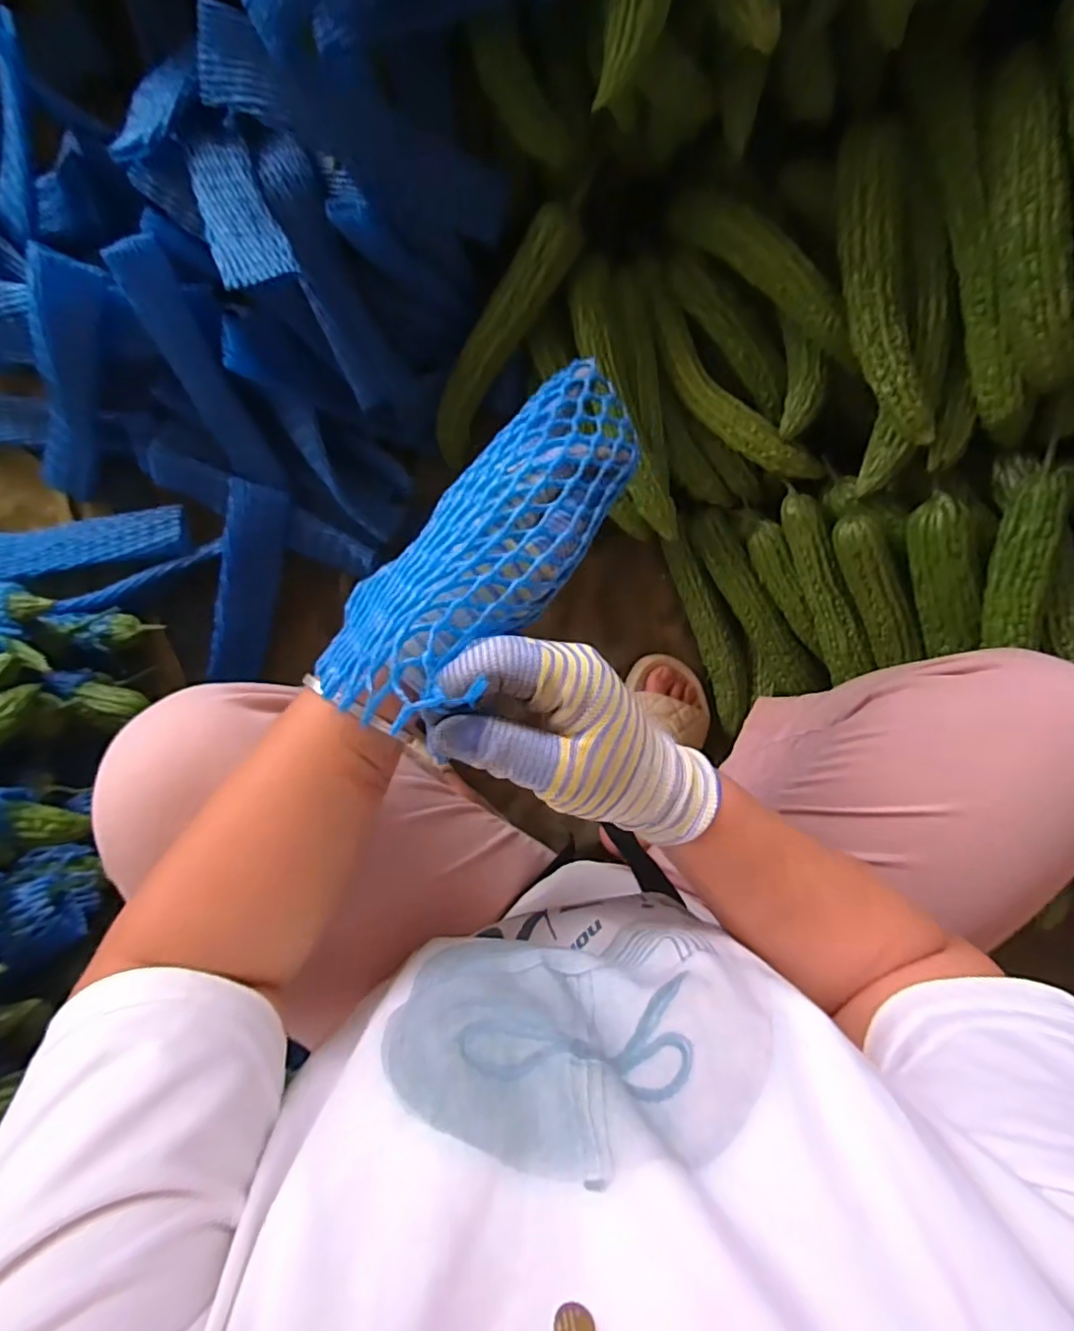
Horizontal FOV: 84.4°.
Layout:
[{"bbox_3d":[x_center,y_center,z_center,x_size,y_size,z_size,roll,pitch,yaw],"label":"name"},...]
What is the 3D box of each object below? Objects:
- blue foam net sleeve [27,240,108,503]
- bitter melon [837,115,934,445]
[{"bbox_3d":[-0.447,-0.262,0.566,0.051,0.029,0.240,30,129,-8],"label":"blue foam net sleeve"},{"bbox_3d":[0.274,-0.295,0.469,0.040,0.037,0.233,-12,98,-4],"label":"bitter melon"}]

